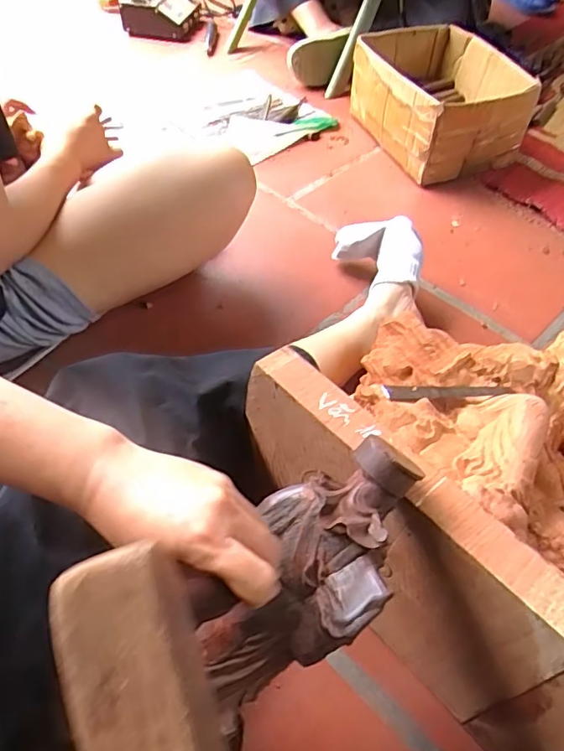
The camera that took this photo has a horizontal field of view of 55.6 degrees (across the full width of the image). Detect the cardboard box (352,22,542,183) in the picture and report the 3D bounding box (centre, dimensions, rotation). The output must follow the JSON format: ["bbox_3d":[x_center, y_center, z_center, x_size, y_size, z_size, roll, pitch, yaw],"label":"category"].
[{"bbox_3d":[0.315,-0.558,1.079,0.268,0.151,0.343,-20,56,-15],"label":"cardboard box"}]

